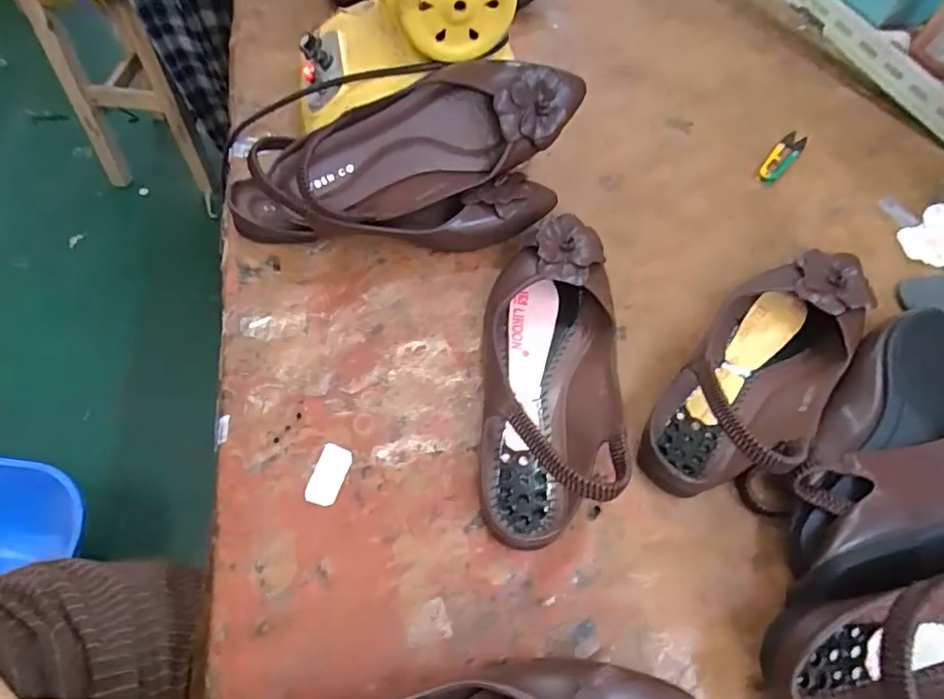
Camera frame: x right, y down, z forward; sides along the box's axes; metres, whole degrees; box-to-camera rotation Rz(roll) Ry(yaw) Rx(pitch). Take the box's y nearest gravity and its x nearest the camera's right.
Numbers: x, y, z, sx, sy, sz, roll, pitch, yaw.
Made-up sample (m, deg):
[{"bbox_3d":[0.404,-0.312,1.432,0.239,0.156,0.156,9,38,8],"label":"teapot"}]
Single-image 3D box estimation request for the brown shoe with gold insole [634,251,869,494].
[{"bbox_3d":[0.215,0.011,0.410,0.090,0.065,0.239,38,63,18],"label":"brown shoe with gold insole"}]

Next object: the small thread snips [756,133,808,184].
[{"bbox_3d":[0.324,-0.201,0.589,0.024,0.007,0.100,36,63,18],"label":"small thread snips"}]

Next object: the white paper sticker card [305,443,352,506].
[{"bbox_3d":[-0.097,0.085,0.381,0.021,0.004,0.041,20,60,-4],"label":"white paper sticker card"}]

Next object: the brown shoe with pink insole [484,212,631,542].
[{"bbox_3d":[0.057,0.008,0.405,0.095,0.061,0.249,8,58,1],"label":"brown shoe with pink insole"}]

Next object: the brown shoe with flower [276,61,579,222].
[{"bbox_3d":[-0.034,-0.171,0.473,0.257,0.068,0.097,-21,101,-6],"label":"brown shoe with flower"}]

